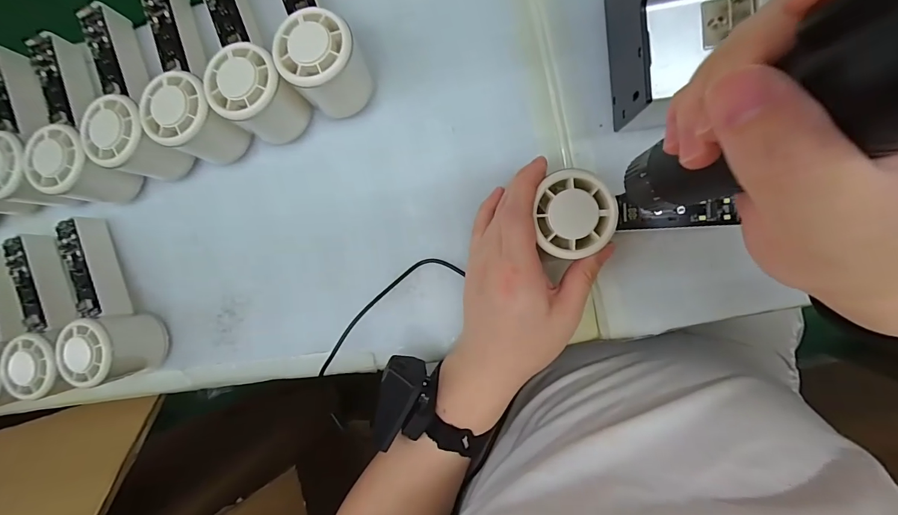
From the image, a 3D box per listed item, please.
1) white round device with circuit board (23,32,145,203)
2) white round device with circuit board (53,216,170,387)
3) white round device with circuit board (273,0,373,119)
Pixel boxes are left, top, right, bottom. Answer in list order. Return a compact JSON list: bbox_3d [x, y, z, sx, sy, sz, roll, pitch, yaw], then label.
[{"bbox_3d":[-0.329,-0.120,0.333,0.054,0.058,0.142,-32,87,8],"label":"white round device with circuit board"},{"bbox_3d":[-0.312,0.040,0.336,0.049,0.057,0.138,-30,89,11],"label":"white round device with circuit board"},{"bbox_3d":[-0.114,-0.185,0.299,0.055,0.065,0.156,-32,88,11],"label":"white round device with circuit board"}]

